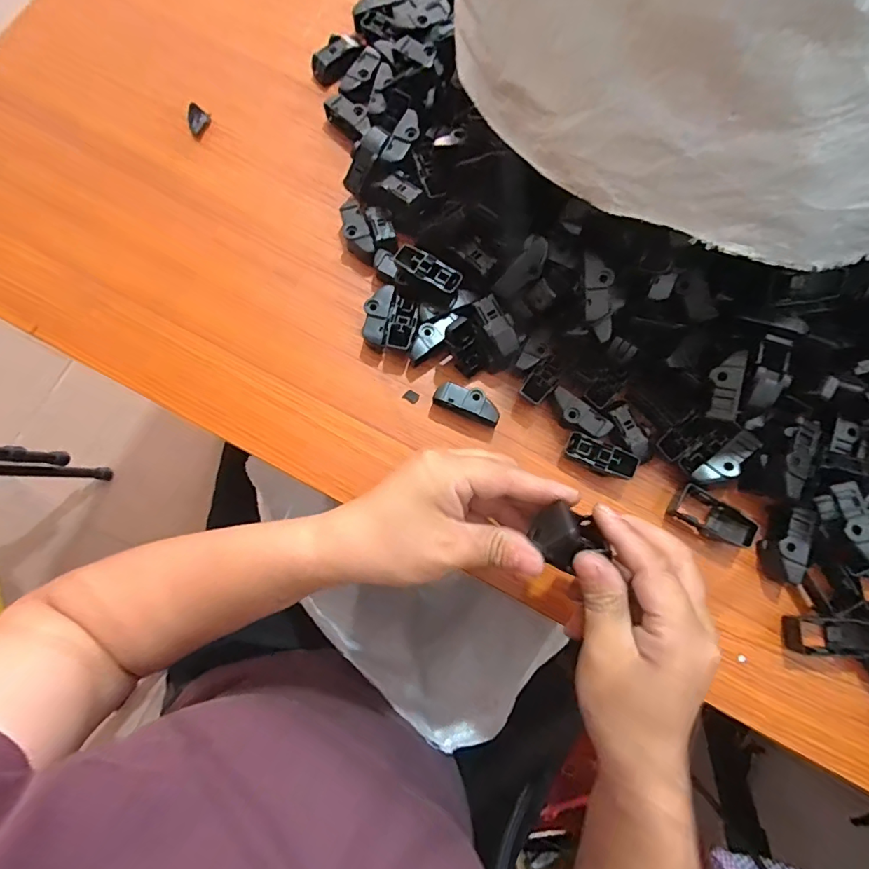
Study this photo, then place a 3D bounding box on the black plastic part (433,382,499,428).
[{"bbox_3d":[0.023,-0.022,0.325,0.045,0.015,0.018,19,79,3],"label":"black plastic part"}]

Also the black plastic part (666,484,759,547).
[{"bbox_3d":[0.181,0.054,0.313,0.048,0.017,0.023,27,79,4],"label":"black plastic part"}]

